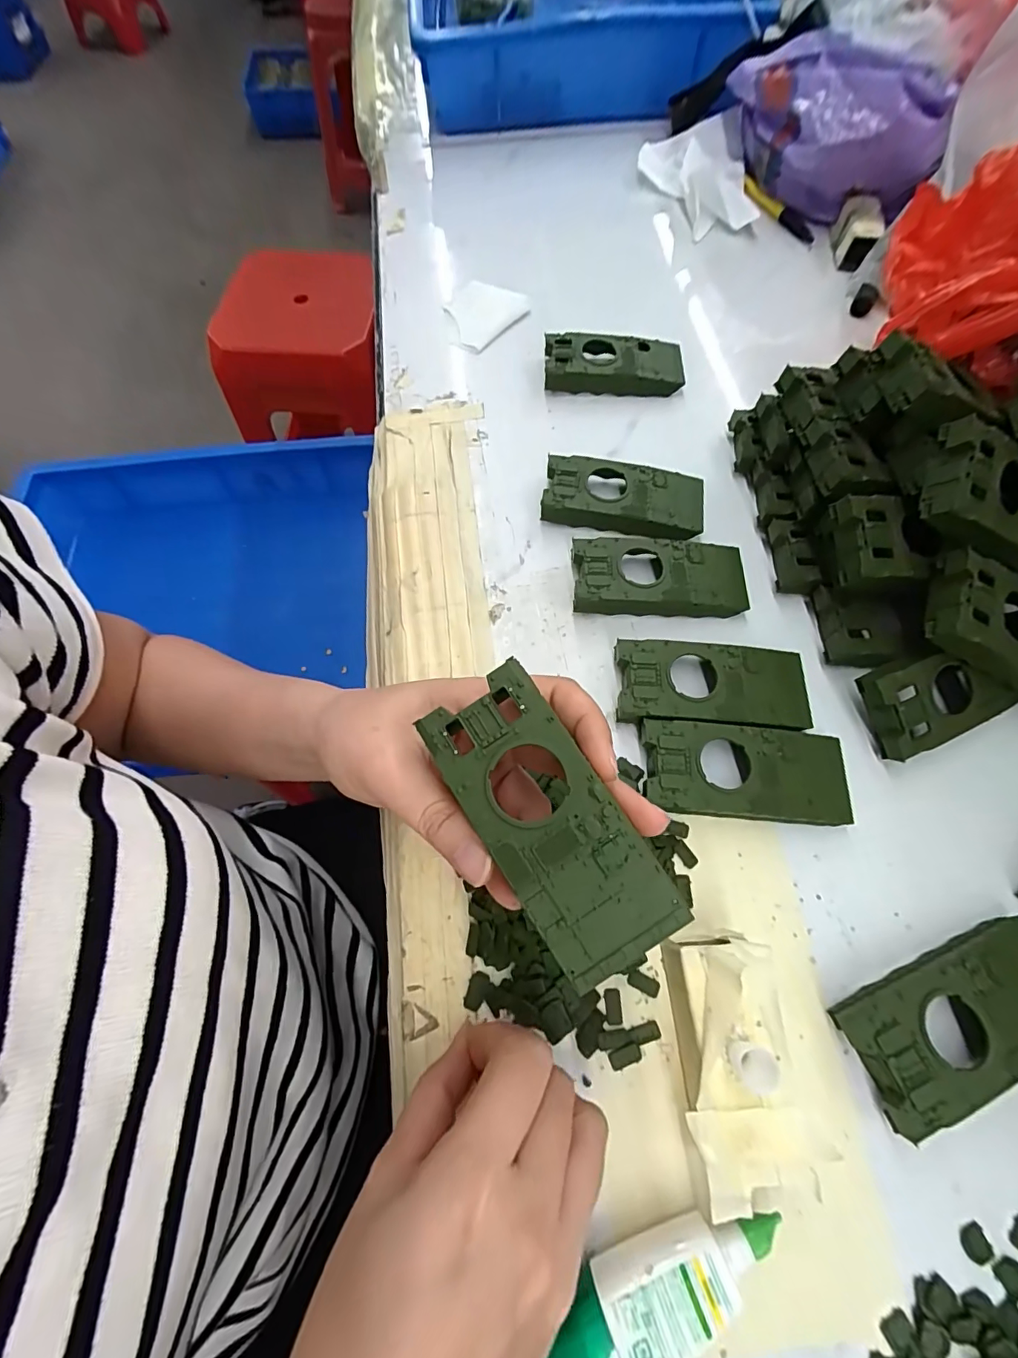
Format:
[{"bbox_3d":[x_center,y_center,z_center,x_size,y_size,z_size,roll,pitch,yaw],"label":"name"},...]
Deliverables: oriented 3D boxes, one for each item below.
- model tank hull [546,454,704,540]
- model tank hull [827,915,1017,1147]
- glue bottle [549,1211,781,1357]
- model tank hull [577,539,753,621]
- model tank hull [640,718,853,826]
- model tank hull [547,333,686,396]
[{"bbox_3d":[0.076,-0.118,0.326,0.103,0.021,0.049,9,68,4],"label":"model tank hull"},{"bbox_3d":[0.199,0.147,0.214,0.105,0.022,0.048,-20,69,-8],"label":"model tank hull"},{"bbox_3d":[0.056,0.226,0.181,0.095,0.026,0.030,-23,69,-9],"label":"glue bottle"},{"bbox_3d":[0.093,-0.062,0.302,0.105,0.022,0.045,0,67,0],"label":"model tank hull"},{"bbox_3d":[0.122,0.049,0.256,0.104,0.020,0.046,4,67,2],"label":"model tank hull"},{"bbox_3d":[0.080,-0.239,0.375,0.102,0.022,0.044,4,67,2],"label":"model tank hull"}]

